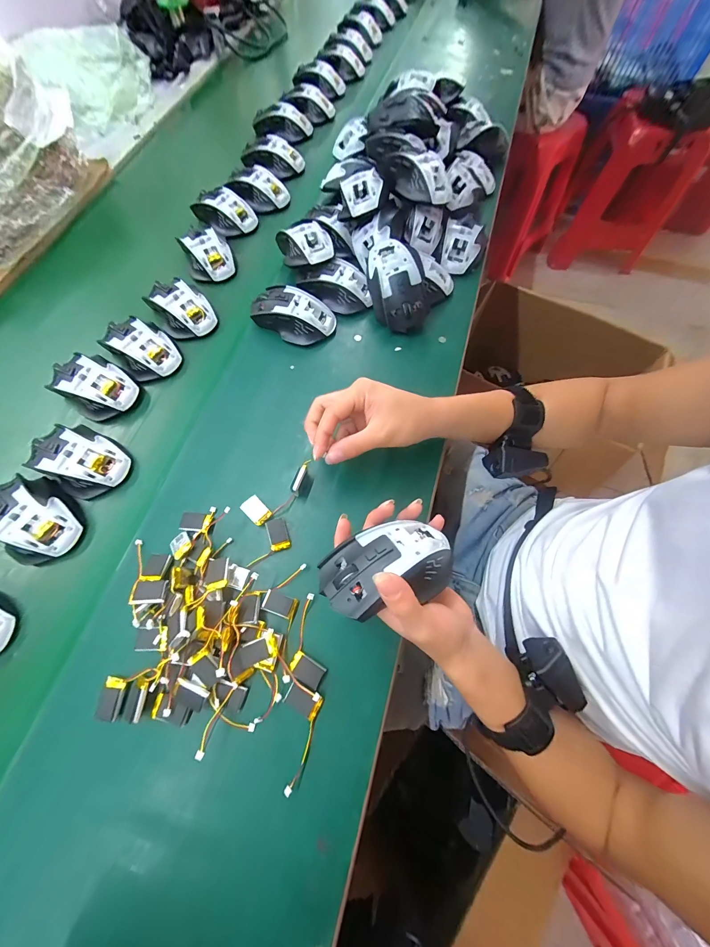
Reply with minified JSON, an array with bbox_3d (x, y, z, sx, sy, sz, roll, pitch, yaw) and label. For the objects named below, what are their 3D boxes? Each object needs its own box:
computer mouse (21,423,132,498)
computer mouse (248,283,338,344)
[{"bbox_3d":[-0.321,-0.019,0.380,0.107,0.039,0.077,26,71,10],"label":"computer mouse"},{"bbox_3d":[-0.085,-0.216,0.446,0.114,0.041,0.066,17,69,7],"label":"computer mouse"}]

